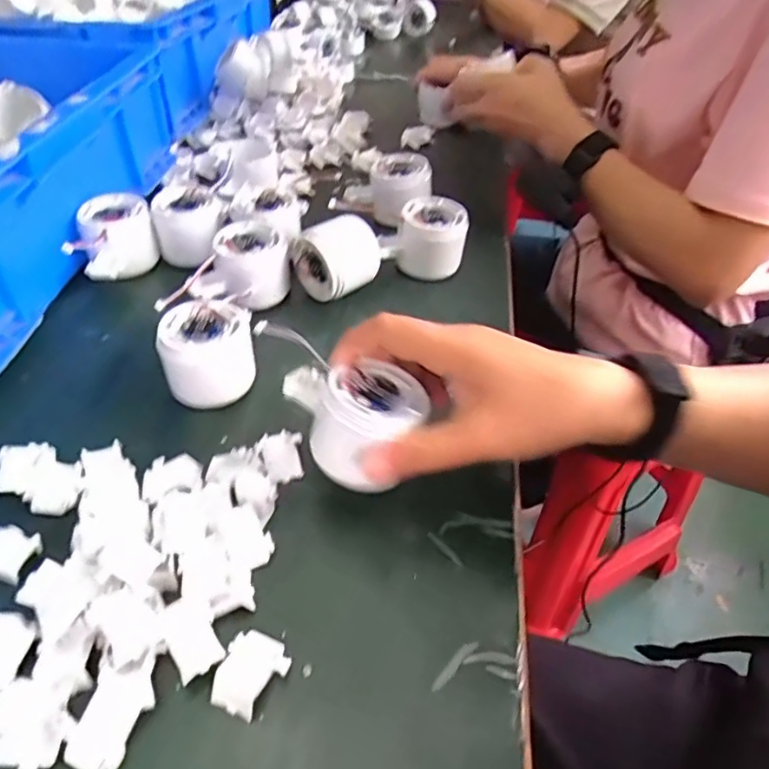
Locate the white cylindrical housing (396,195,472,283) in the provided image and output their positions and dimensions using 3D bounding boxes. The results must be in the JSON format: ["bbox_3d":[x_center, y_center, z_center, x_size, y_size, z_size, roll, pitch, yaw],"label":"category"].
[{"bbox_3d":[0.043,-0.130,0.509,0.054,0.052,0.066,9,45,5],"label":"white cylindrical housing"}]

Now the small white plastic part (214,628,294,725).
[{"bbox_3d":[-0.062,0.135,0.272,0.028,0.007,0.035,19,47,15],"label":"small white plastic part"}]

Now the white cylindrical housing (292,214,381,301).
[{"bbox_3d":[-0.038,-0.107,0.475,0.056,0.057,0.053,35,53,27],"label":"white cylindrical housing"}]

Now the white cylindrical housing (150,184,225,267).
[{"bbox_3d":[-0.173,-0.142,0.519,0.057,0.052,0.057,-9,47,-12],"label":"white cylindrical housing"}]

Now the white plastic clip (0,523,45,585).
[{"bbox_3d":[-0.203,0.092,0.310,0.028,0.008,0.031,15,46,11],"label":"white plastic clip"}]

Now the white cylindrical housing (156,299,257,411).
[{"bbox_3d":[-0.119,-0.020,0.394,0.058,0.049,0.061,2,45,-2],"label":"white cylindrical housing"}]

